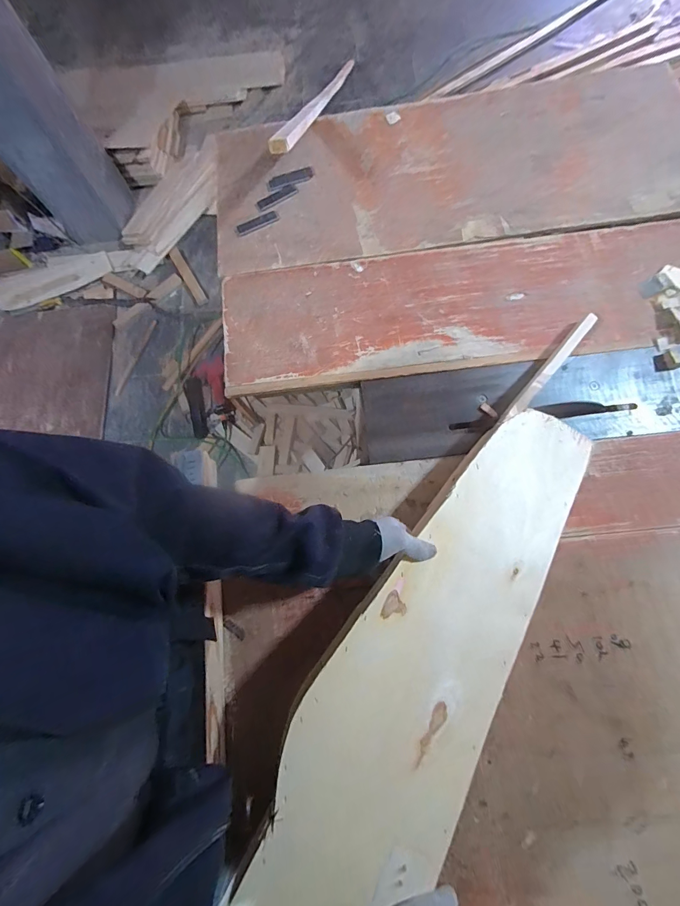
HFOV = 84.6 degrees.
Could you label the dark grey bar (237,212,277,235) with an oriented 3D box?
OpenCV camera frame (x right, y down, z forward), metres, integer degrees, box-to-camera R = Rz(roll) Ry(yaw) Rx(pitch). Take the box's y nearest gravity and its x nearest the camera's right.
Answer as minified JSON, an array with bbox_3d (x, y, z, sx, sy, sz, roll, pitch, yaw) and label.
[{"bbox_3d":[-0.169,-0.471,0.765,0.085,0.005,0.022,-22,75,-4],"label":"dark grey bar"}]

